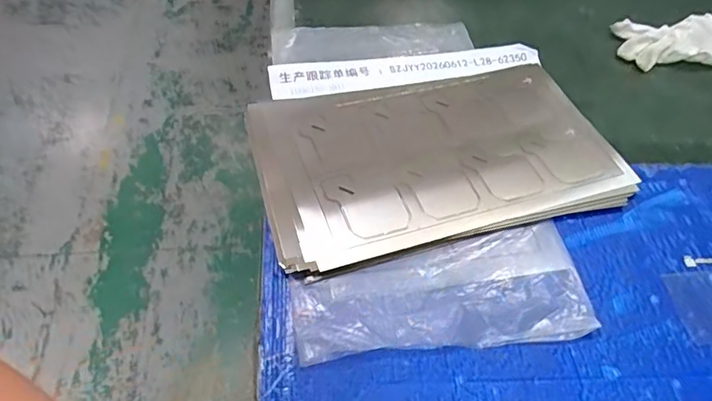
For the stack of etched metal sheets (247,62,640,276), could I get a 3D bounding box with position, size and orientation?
[{"bbox_3d":[0.071,-0.048,0.465,0.316,0.011,0.197,-11,53,-14],"label":"stack of etched metal sheets"}]

